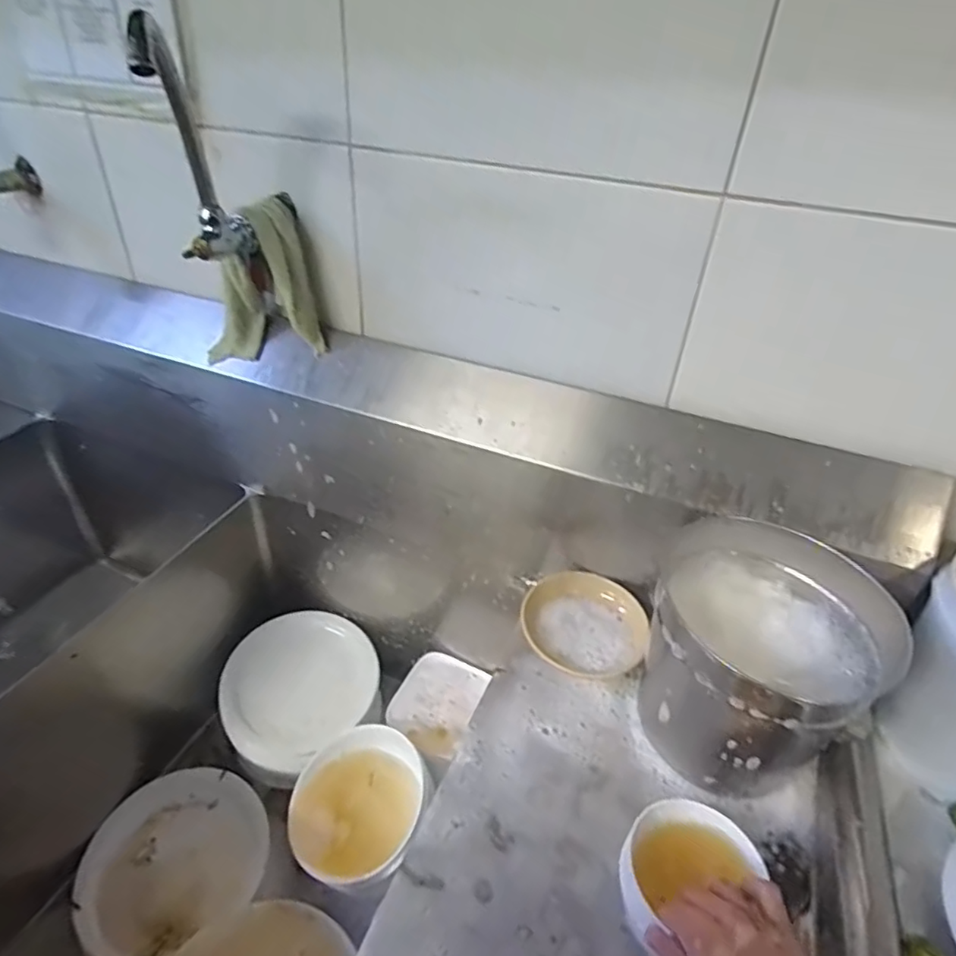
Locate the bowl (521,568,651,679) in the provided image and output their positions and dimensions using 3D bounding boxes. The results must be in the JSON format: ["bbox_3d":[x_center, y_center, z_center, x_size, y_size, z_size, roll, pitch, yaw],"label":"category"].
[{"bbox_3d":[0.121,0.174,0.692,0.138,0.051,0.122,26,43,25],"label":"bowl"}]

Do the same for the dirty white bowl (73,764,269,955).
[{"bbox_3d":[-0.399,0.500,0.784,0.218,0.050,0.201,3,38,-2],"label":"dirty white bowl"}]

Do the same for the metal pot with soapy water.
[{"bbox_3d":[0.267,0.182,0.586,0.190,0.185,0.197,3,38,-2],"label":"metal pot with soapy water"}]

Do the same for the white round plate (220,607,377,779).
[{"bbox_3d":[-0.270,0.300,0.891,0.217,0.040,0.219,3,38,-2],"label":"white round plate"}]

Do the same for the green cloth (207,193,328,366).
[{"bbox_3d":[-0.274,-0.232,0.740,0.129,0.202,0.104,-15,42,-23],"label":"green cloth"}]

